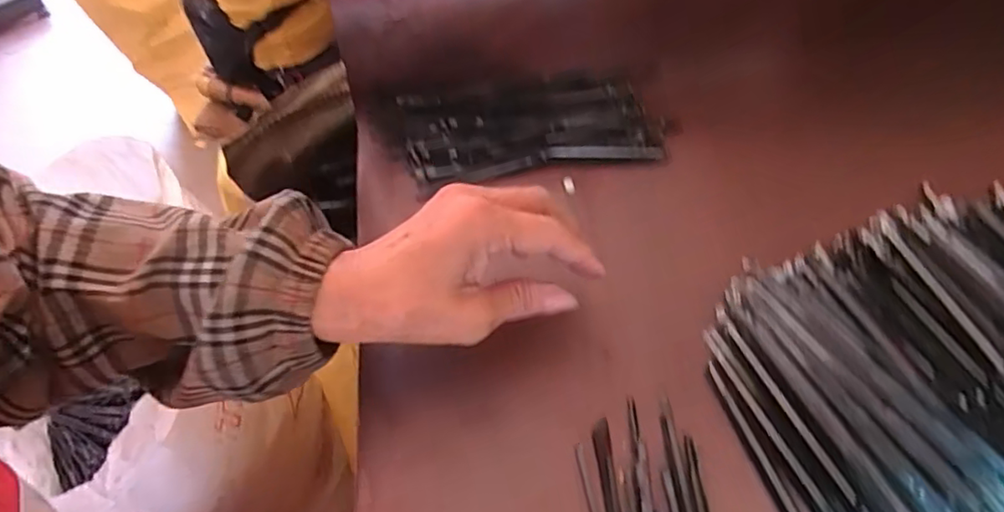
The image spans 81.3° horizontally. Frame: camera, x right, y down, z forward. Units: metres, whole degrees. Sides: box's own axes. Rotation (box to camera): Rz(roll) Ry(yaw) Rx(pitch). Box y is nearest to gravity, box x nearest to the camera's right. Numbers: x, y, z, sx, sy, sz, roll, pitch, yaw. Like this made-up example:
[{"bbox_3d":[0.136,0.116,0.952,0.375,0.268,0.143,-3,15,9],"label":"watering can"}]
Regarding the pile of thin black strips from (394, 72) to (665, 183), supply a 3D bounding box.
[{"bbox_3d":[0.022,-0.099,0.445,0.188,0.027,0.079,-6,53,0],"label":"pile of thin black strips"}]

